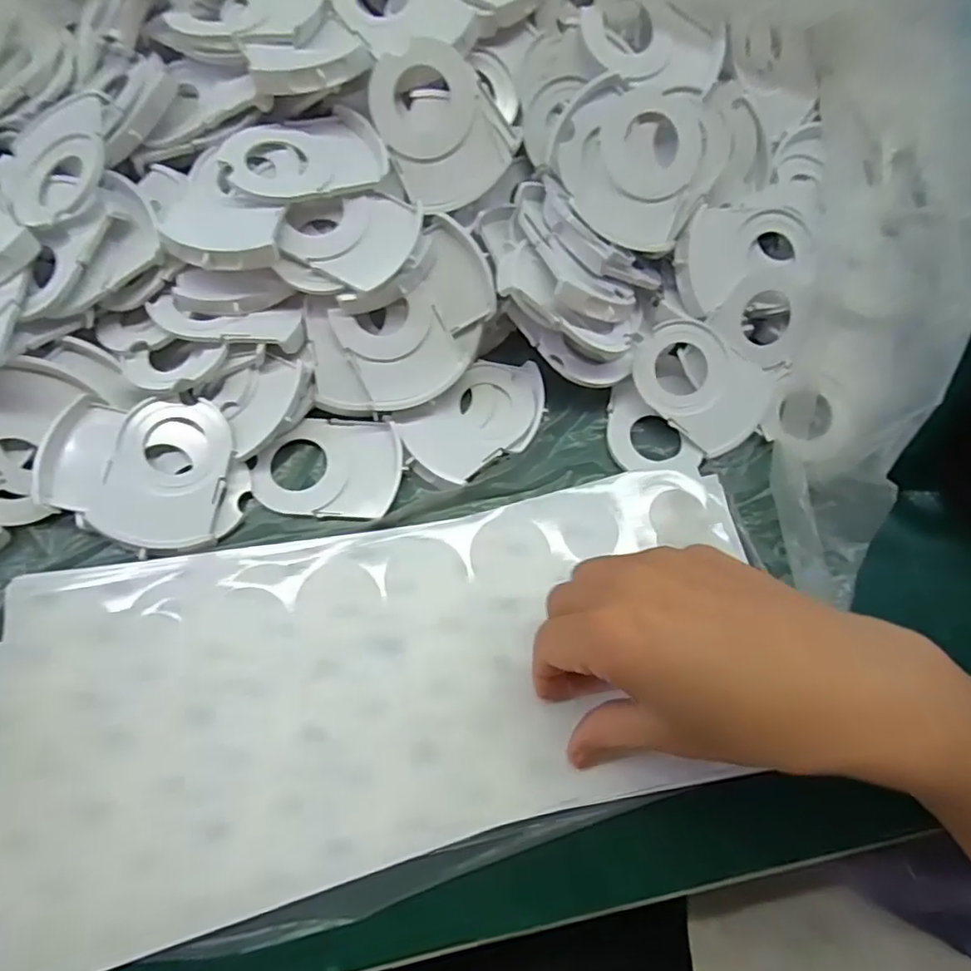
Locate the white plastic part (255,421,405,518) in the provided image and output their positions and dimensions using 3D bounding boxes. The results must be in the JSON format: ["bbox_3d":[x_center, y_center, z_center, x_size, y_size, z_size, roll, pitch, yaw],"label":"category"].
[{"bbox_3d":[-0.081,-0.011,0.305,0.074,0.007,0.054,4,68,-3],"label":"white plastic part"}]

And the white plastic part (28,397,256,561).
[{"bbox_3d":[-0.168,-0.006,0.285,0.090,0.012,0.073,-2,68,-5],"label":"white plastic part"}]

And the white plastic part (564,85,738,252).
[{"bbox_3d":[0.081,-0.169,0.312,0.082,0.018,0.082,-1,98,-8],"label":"white plastic part"}]

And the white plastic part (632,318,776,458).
[{"bbox_3d":[0.119,-0.056,0.323,0.078,0.006,0.055,40,86,-1],"label":"white plastic part"}]

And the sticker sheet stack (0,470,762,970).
[{"bbox_3d":[-0.040,0.088,0.264,0.338,0.012,0.150,-10,71,-6],"label":"sticker sheet stack"}]

